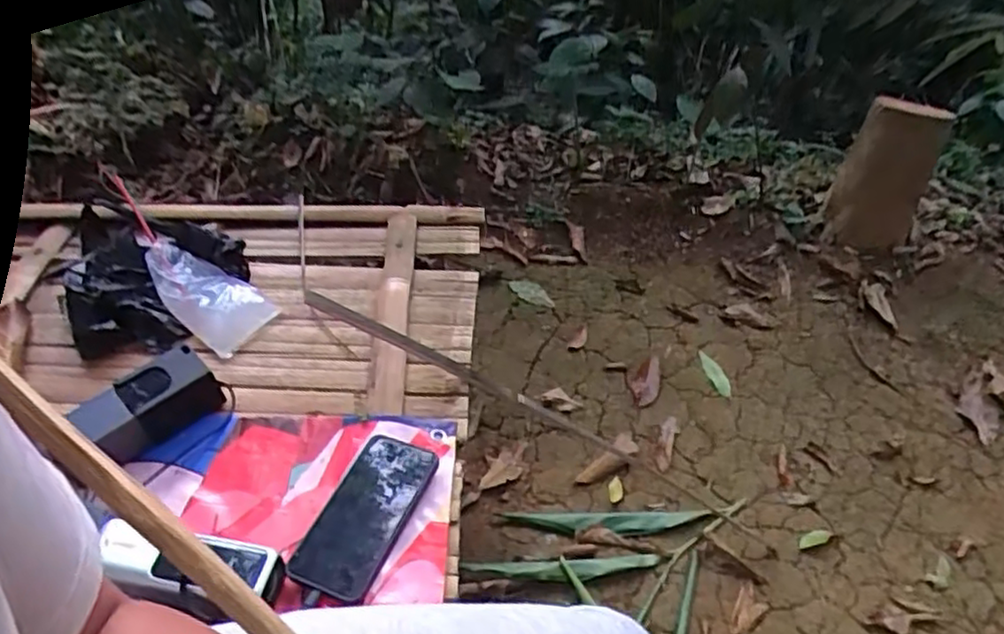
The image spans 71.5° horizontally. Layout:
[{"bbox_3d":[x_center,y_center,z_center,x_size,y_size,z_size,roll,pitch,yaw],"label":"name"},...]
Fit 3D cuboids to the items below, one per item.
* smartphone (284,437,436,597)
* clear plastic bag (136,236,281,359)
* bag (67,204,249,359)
[{"bbox_3d":[-0.125,0.179,0.647,0.076,0.017,0.163,17,47,14],"label":"smartphone"},{"bbox_3d":[-0.364,-0.034,0.843,0.192,0.016,0.093,38,54,13],"label":"clear plastic bag"},{"bbox_3d":[-0.411,-0.057,0.841,0.186,0.054,0.204,-14,47,-16],"label":"bag"}]

